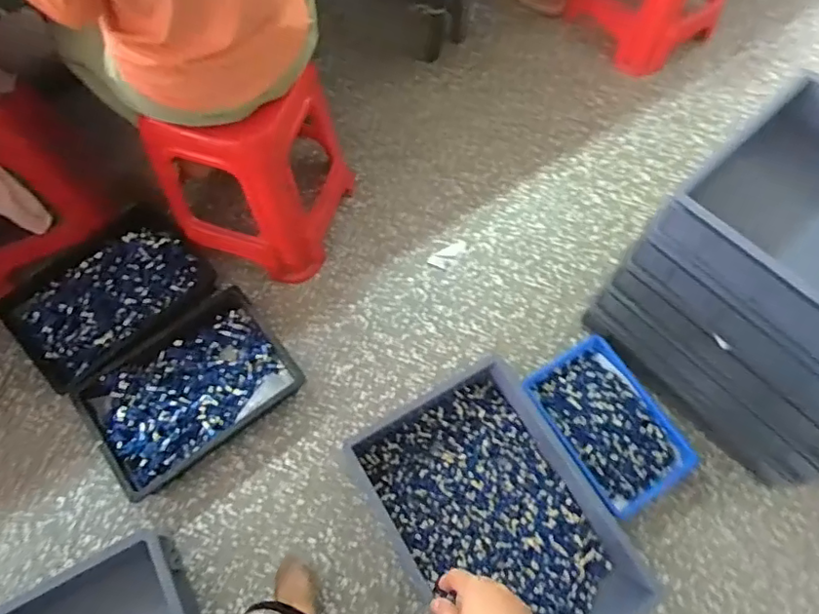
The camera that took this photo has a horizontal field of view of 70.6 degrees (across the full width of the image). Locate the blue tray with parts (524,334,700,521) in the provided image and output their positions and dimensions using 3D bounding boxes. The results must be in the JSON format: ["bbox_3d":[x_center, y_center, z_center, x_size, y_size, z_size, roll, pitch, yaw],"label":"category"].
[{"bbox_3d":[0.463,0.269,1.346,0.241,0.060,0.375,-29,71,-13],"label":"blue tray with parts"}]

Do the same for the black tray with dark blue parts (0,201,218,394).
[{"bbox_3d":[-0.758,-0.051,1.449,0.471,0.073,0.379,-41,74,-16],"label":"black tray with dark blue parts"}]

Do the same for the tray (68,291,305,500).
[{"bbox_3d":[-0.514,0.189,1.354,0.459,0.074,0.326,-37,73,-15],"label":"tray"}]

